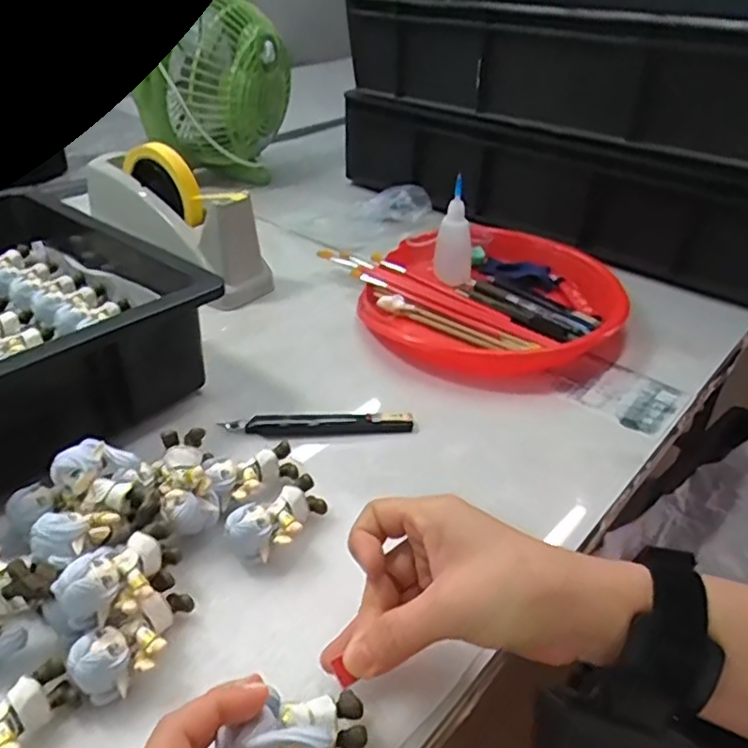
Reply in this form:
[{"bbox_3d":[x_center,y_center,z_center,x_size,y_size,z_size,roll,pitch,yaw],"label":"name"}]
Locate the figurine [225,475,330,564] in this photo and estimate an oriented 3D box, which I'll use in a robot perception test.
[{"bbox_3d":[-0.054,0.085,0.375,0.030,0.027,0.062,26,42,30],"label":"figurine"}]

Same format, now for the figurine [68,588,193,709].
[{"bbox_3d":[-0.113,0.130,0.310,0.026,0.029,0.062,24,41,28],"label":"figurine"}]

